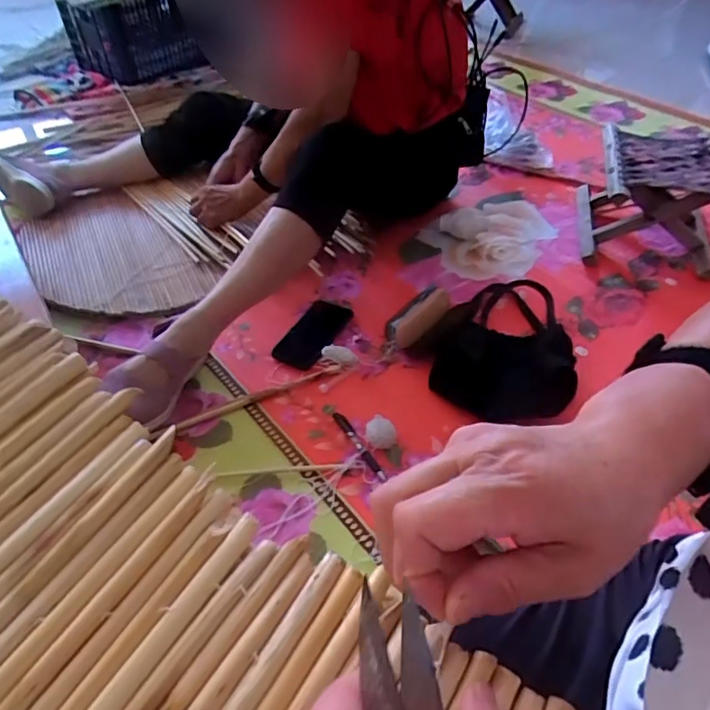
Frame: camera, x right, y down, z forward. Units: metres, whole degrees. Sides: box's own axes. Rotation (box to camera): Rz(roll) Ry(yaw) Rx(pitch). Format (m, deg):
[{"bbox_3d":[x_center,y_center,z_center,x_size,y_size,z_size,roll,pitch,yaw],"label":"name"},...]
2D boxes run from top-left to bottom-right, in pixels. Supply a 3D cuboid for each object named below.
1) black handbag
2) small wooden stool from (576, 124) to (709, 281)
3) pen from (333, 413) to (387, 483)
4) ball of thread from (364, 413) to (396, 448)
[{"bbox_3d":[0.267,-0.024,0.942,0.206,0.089,0.312,16,48,16],"label":"black handbag"},{"bbox_3d":[0.605,-0.318,1.137,0.251,0.164,0.263,9,47,10],"label":"small wooden stool"},{"bbox_3d":[0.006,0.130,0.824,0.017,0.009,0.131,-24,50,-21],"label":"pen"},{"bbox_3d":[0.039,0.114,0.820,0.043,0.040,0.044,-1,46,1],"label":"ball of thread"}]

